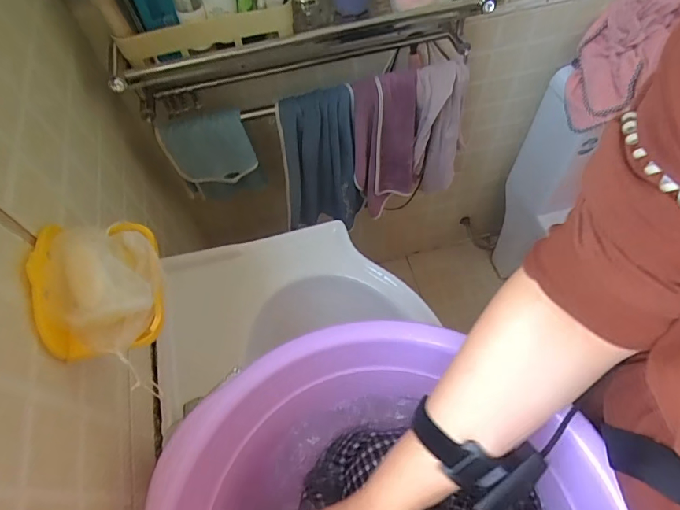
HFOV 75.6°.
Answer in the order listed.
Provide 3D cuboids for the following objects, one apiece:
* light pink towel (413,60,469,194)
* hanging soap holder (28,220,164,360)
[{"bbox_3d":[0.195,-0.242,0.902,0.111,0.342,0.051,-20,62,-7],"label":"light pink towel"},{"bbox_3d":[-0.230,0.022,0.424,0.094,0.064,0.139,-15,61,-4],"label":"hanging soap holder"}]

